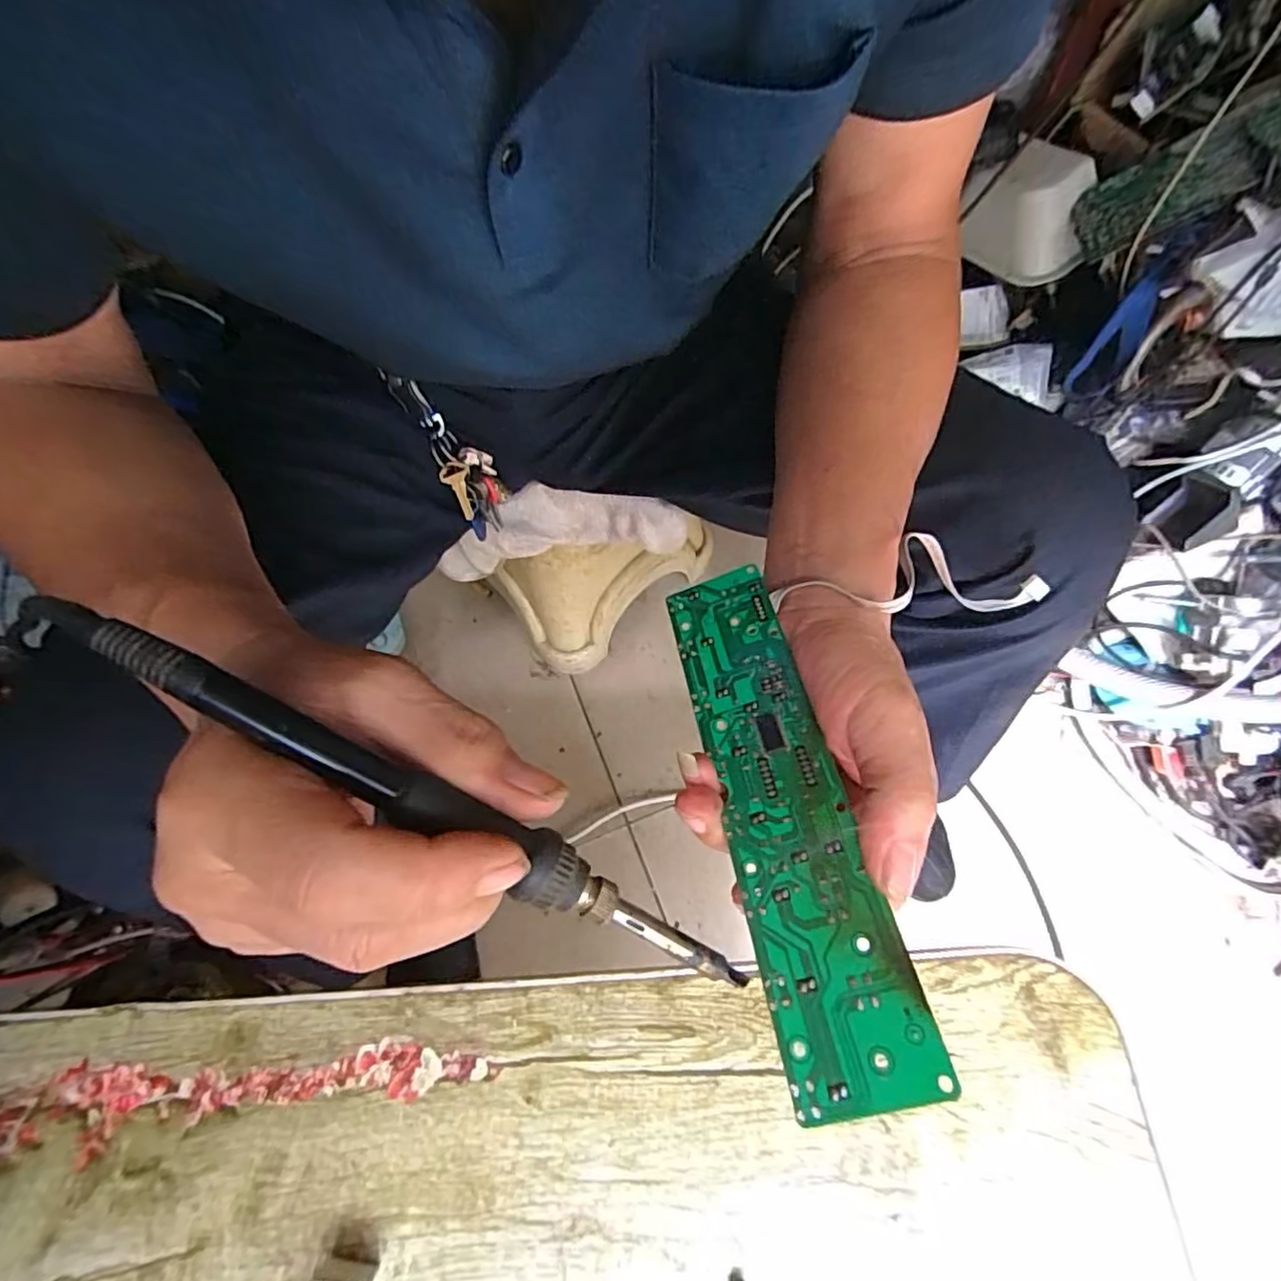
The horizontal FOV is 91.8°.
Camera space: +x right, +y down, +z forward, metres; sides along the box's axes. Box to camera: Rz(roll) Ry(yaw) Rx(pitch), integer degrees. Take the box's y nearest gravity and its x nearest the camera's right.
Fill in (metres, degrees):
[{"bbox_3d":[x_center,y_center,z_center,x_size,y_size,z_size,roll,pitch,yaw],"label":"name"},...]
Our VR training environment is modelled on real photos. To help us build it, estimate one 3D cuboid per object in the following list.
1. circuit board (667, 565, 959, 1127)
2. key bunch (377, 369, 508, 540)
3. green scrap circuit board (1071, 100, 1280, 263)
[{"bbox_3d":[0.050,0.054,0.238,0.045,0.004,0.202,-20,52,11],"label":"circuit board"},{"bbox_3d":[-0.145,-0.141,0.485,0.029,0.148,0.045,24,65,37],"label":"key bunch"},{"bbox_3d":[0.621,-0.512,0.643,0.284,0.043,0.113,-9,54,47],"label":"green scrap circuit board"}]

